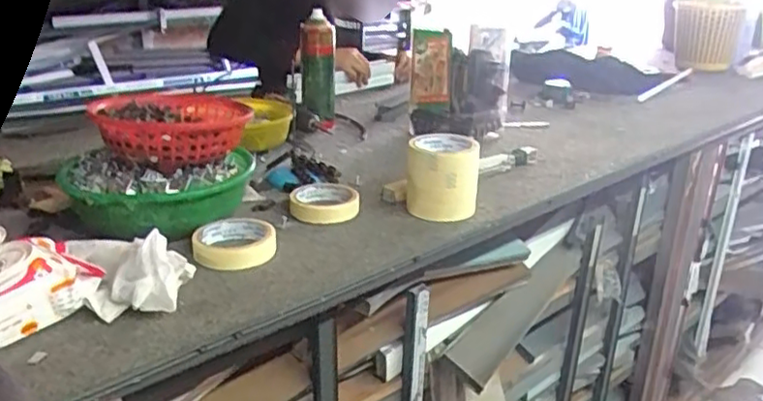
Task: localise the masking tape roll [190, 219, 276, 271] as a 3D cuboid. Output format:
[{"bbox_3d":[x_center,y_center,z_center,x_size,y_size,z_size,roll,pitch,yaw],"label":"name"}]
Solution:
[{"bbox_3d":[-0.173,0.051,0.780,0.095,0.031,0.089,-3,21,-9],"label":"masking tape roll"}]

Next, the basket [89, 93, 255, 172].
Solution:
[{"bbox_3d":[-0.258,-0.090,0.822,0.172,0.069,0.165,-8,23,-21],"label":"basket"}]

